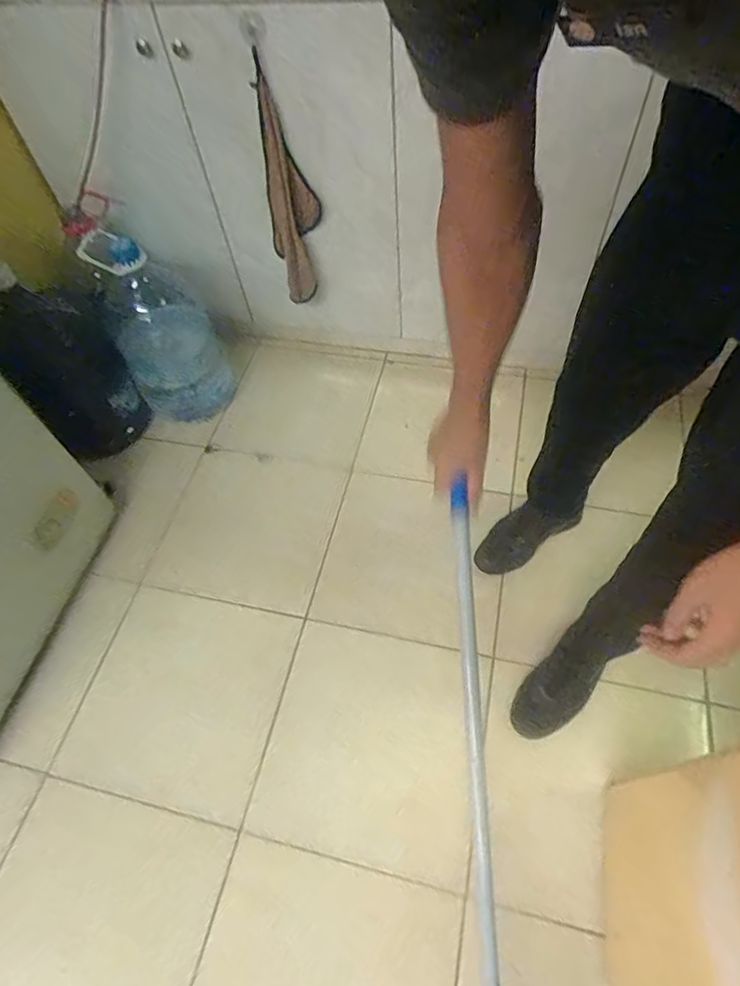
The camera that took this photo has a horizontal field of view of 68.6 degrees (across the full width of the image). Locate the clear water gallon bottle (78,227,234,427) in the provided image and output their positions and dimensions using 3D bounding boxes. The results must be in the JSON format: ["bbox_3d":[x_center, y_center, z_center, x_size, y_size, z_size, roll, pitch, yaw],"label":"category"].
[{"bbox_3d":[-0.523,-0.402,1.381,0.235,0.470,0.207,-11,57,-3],"label":"clear water gallon bottle"}]

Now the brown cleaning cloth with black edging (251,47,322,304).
[{"bbox_3d":[-0.177,-0.678,1.232,0.111,0.523,0.044,-16,51,-11],"label":"brown cleaning cloth with black edging"}]

